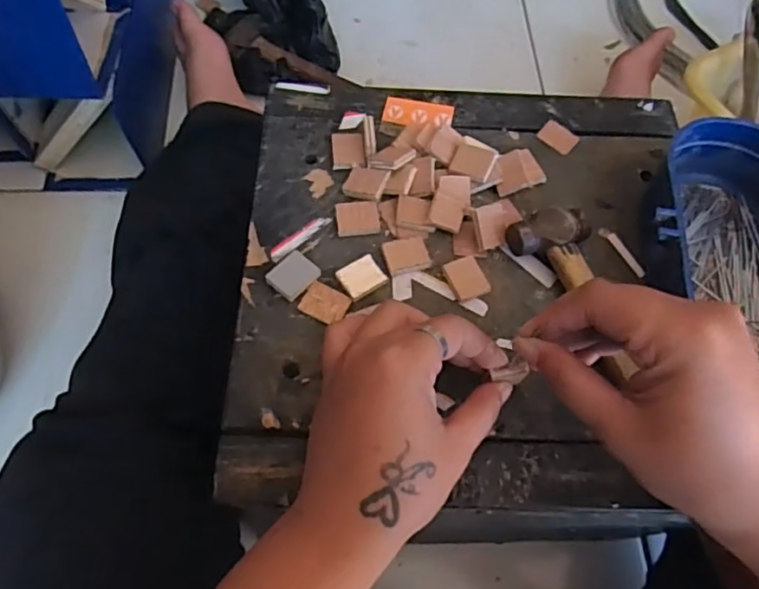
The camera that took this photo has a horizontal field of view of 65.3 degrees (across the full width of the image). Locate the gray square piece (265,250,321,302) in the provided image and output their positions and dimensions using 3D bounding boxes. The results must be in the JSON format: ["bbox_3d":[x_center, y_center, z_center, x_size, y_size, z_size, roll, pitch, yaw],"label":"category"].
[{"bbox_3d":[-0.048,-0.011,0.333,0.021,0.007,0.026,37,67,15],"label":"gray square piece"}]

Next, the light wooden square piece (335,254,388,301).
[{"bbox_3d":[-0.010,-0.009,0.335,0.024,0.007,0.021,-31,69,-17],"label":"light wooden square piece"}]

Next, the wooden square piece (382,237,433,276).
[{"bbox_3d":[0.016,-0.023,0.341,0.025,0.004,0.020,-14,65,-10],"label":"wooden square piece"}]

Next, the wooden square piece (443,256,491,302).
[{"bbox_3d":[0.049,-0.009,0.335,0.020,0.004,0.025,-21,66,-13],"label":"wooden square piece"}]

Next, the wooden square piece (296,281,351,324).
[{"bbox_3d":[-0.030,0.005,0.328,0.024,0.004,0.021,25,64,10],"label":"wooden square piece"}]

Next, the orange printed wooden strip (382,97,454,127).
[{"bbox_3d":[0.026,-0.120,0.393,0.045,0.004,0.020,8,70,6],"label":"orange printed wooden strip"}]

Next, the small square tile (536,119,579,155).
[{"bbox_3d":[0.119,-0.105,0.390,0.024,0.004,0.019,35,66,14],"label":"small square tile"}]

